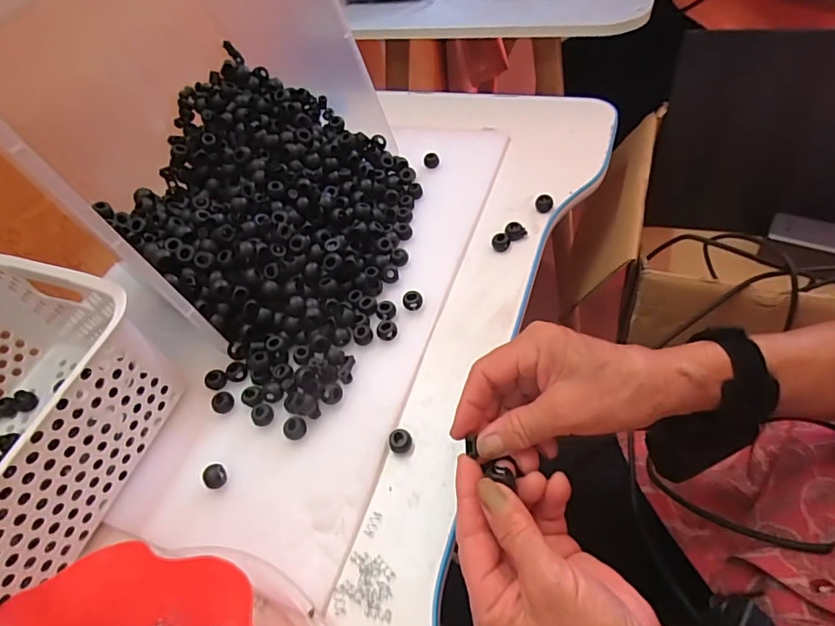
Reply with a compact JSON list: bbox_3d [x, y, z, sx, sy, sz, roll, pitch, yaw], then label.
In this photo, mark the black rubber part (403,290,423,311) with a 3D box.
[{"bbox_3d":[-0.004,-0.011,0.447,0.018,0.016,0.013,-10,51,4],"label":"black rubber part"}]

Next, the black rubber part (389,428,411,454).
[{"bbox_3d":[-0.014,0.096,0.378,0.017,0.010,0.020,-21,51,-4],"label":"black rubber part"}]

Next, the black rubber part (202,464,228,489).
[{"bbox_3d":[-0.151,0.122,0.371,0.015,0.009,0.017,29,63,29],"label":"black rubber part"}]

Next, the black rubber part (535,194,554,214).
[{"bbox_3d":[0.130,-0.113,0.509,0.017,0.014,0.018,2,53,13],"label":"black rubber part"}]

